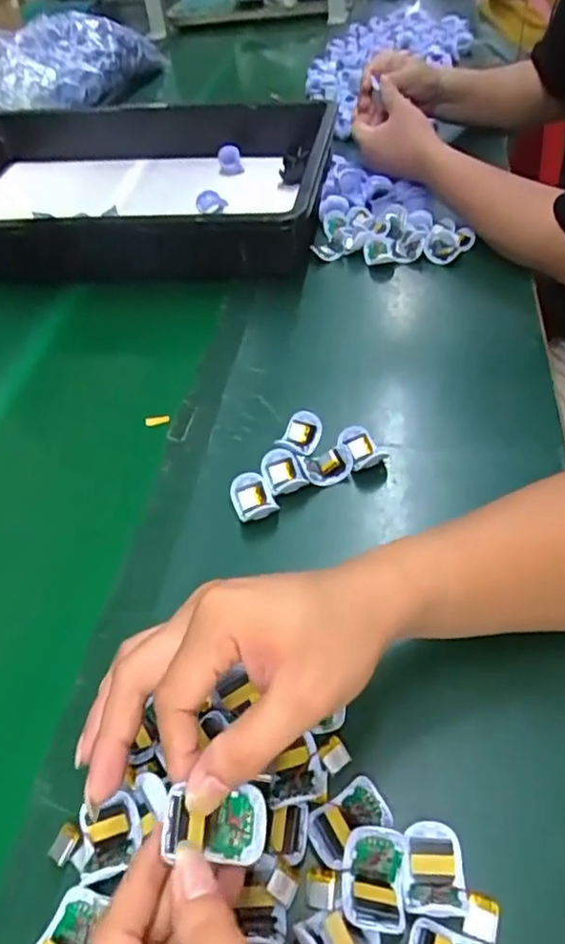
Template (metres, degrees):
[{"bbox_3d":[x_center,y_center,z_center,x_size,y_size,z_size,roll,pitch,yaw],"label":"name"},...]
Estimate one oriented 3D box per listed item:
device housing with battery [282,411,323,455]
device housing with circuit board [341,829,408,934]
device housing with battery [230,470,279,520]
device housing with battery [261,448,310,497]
[{"bbox_3d":[0.016,-0.033,0.512,0.028,0.016,0.035,12,51,17],"label":"device housing with battery"},{"bbox_3d":[0.045,0.199,0.297,0.030,0.015,0.041,3,49,10],"label":"device housing with circuit board"},{"bbox_3d":[-0.023,0.020,0.471,0.030,0.014,0.040,-21,49,-11],"label":"device housing with battery"},{"bbox_3d":[0.000,0.001,0.488,0.030,0.016,0.039,-21,49,-12],"label":"device housing with battery"}]

